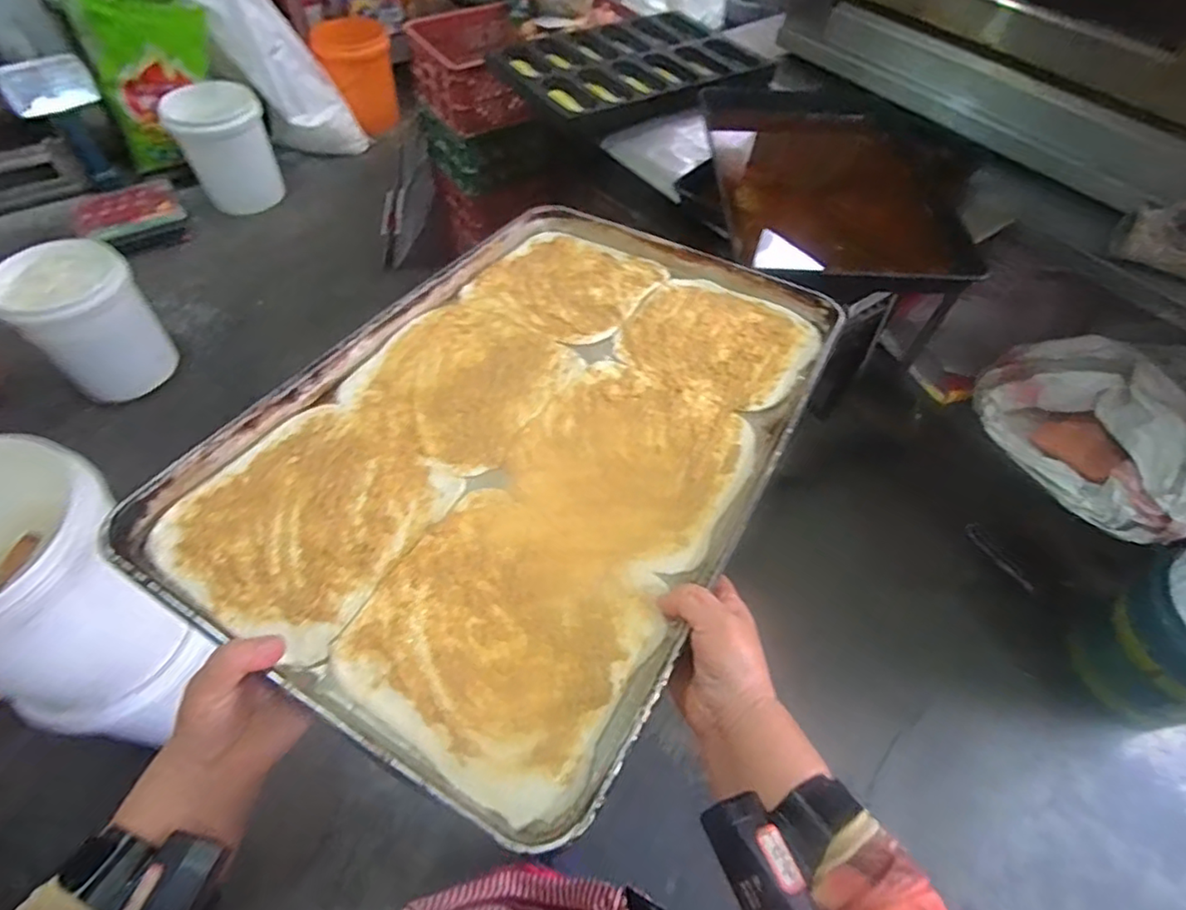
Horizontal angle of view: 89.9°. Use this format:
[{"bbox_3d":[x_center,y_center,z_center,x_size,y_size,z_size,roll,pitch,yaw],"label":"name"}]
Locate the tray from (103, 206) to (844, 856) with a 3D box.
[{"bbox_3d":[-0.042,-0.046,0.545,0.400,0.026,0.592,25,53,16],"label":"tray"}]

